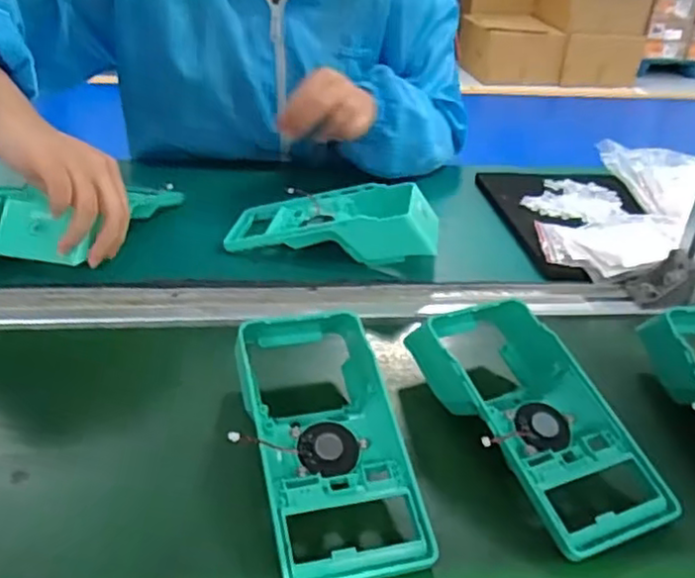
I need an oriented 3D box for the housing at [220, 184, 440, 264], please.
[{"bbox_3d":[-0.011,-0.065,0.614,0.184,0.049,0.092,4,33,1],"label":"housing"}]

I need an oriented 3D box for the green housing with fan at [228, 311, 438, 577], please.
[{"bbox_3d":[-0.017,0.079,0.400,0.090,0.057,0.190,-2,29,-14],"label":"green housing with fan"}]

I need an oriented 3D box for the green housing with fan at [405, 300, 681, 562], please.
[{"bbox_3d":[0.111,0.073,0.419,0.096,0.049,0.178,-10,31,-25],"label":"green housing with fan"}]

